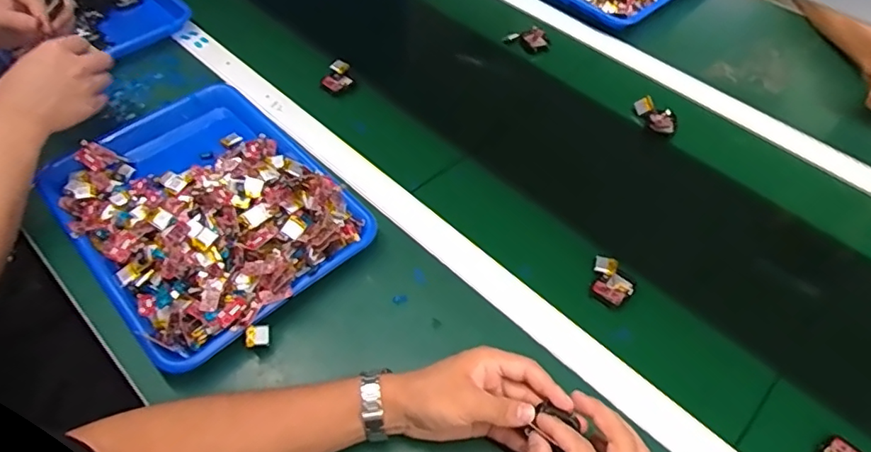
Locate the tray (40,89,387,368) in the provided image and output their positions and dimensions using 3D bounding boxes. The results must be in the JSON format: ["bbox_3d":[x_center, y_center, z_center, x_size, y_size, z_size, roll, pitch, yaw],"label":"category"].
[{"bbox_3d":[-0.257,-0.021,0.623,0.257,0.068,0.338,-36,62,-25],"label":"tray"}]

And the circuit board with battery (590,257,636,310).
[{"bbox_3d":[0.183,0.059,0.583,0.049,0.006,0.043,39,77,18],"label":"circuit board with battery"}]

